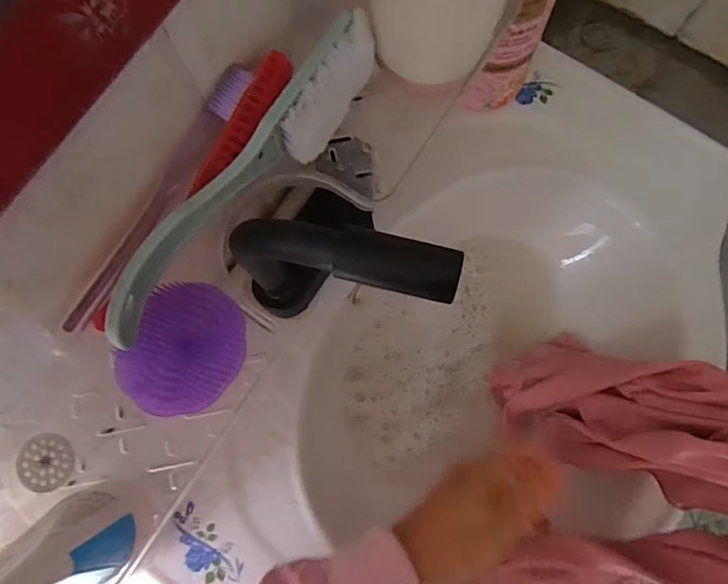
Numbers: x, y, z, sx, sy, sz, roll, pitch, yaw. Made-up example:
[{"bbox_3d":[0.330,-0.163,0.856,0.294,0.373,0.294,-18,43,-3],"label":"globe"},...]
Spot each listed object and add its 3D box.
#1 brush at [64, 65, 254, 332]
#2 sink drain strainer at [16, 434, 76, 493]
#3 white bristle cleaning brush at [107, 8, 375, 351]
[{"bbox_3d":[-0.114,-0.054,0.293,0.017,0.020,0.171,29,80,7],"label":"brush"},{"bbox_3d":[-0.187,0.100,0.304,0.031,0.005,0.033,0,78,2],"label":"sink drain strainer"},{"bbox_3d":[-0.065,-0.065,0.293,0.030,0.032,0.224,36,81,9],"label":"white bristle cleaning brush"}]

